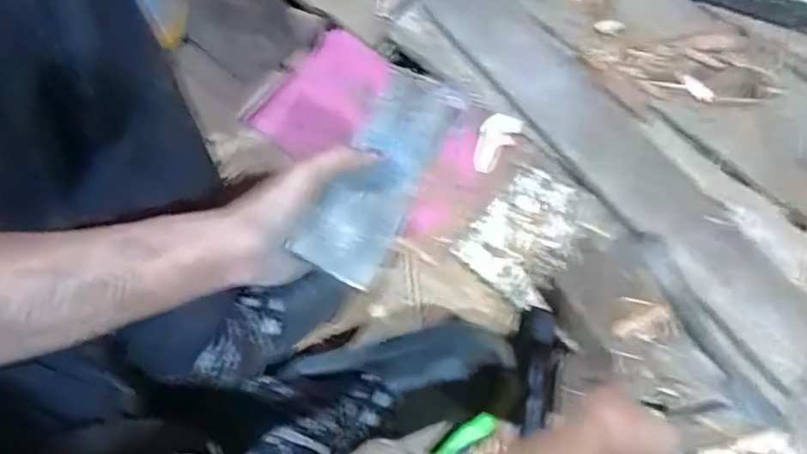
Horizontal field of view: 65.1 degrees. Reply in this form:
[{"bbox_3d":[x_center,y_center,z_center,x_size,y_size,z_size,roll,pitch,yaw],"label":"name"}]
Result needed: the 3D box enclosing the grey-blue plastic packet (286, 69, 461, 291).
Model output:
[{"bbox_3d":[-0.015,-0.040,0.474,0.064,0.019,0.166,31,77,-10],"label":"grey-blue plastic packet"}]

